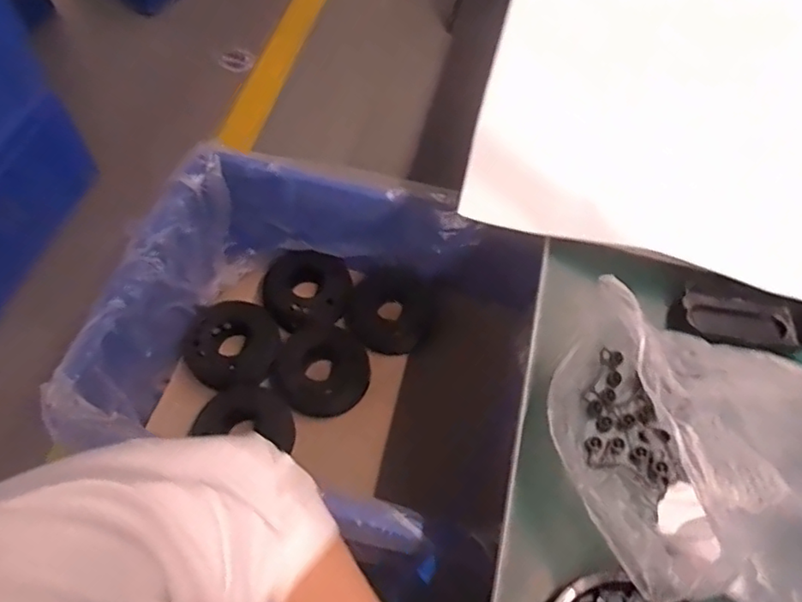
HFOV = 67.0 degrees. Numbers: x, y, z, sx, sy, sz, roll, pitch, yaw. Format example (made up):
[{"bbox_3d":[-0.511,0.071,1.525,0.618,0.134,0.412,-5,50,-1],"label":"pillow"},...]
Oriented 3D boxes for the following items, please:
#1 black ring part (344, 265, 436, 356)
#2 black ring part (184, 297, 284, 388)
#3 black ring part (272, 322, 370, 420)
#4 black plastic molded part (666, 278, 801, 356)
[{"bbox_3d":[-0.015,0.016,0.899,0.125,0.027,0.121,24,78,11],"label":"black ring part"},{"bbox_3d":[-0.240,0.062,0.869,0.123,0.048,0.135,19,66,-17],"label":"black ring part"},{"bbox_3d":[-0.114,0.101,0.877,0.134,0.020,0.129,2,61,-3],"label":"black ring part"},{"bbox_3d":[0.301,0.014,0.534,0.115,0.017,0.062,18,61,6],"label":"black plastic molded part"}]

